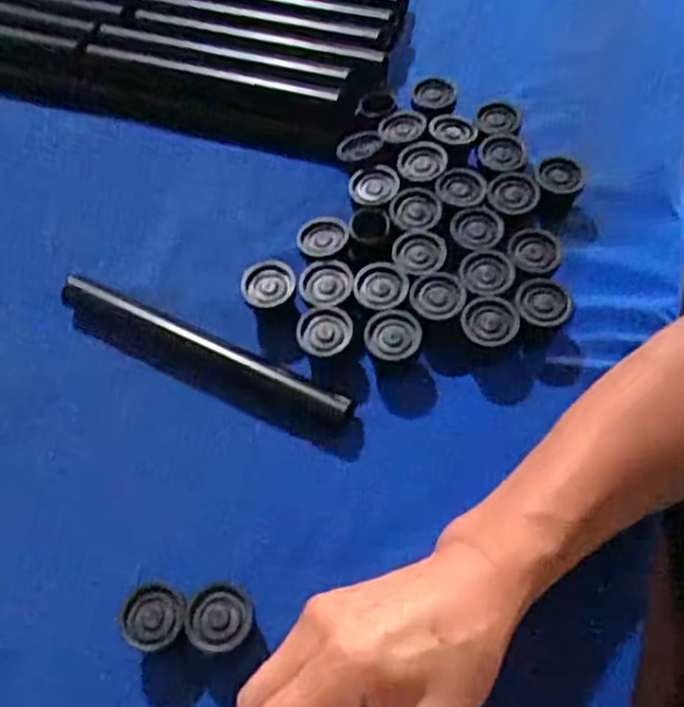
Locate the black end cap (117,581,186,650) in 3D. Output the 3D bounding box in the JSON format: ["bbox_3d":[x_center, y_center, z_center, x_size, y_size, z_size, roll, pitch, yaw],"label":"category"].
[{"bbox_3d":[-0.101,0.146,0.387,0.034,0.028,0.033,16,63,13],"label":"black end cap"}]

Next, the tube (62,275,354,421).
[{"bbox_3d":[-0.094,-0.002,0.475,0.218,0.025,0.020,22,65,16],"label":"tube"}]

